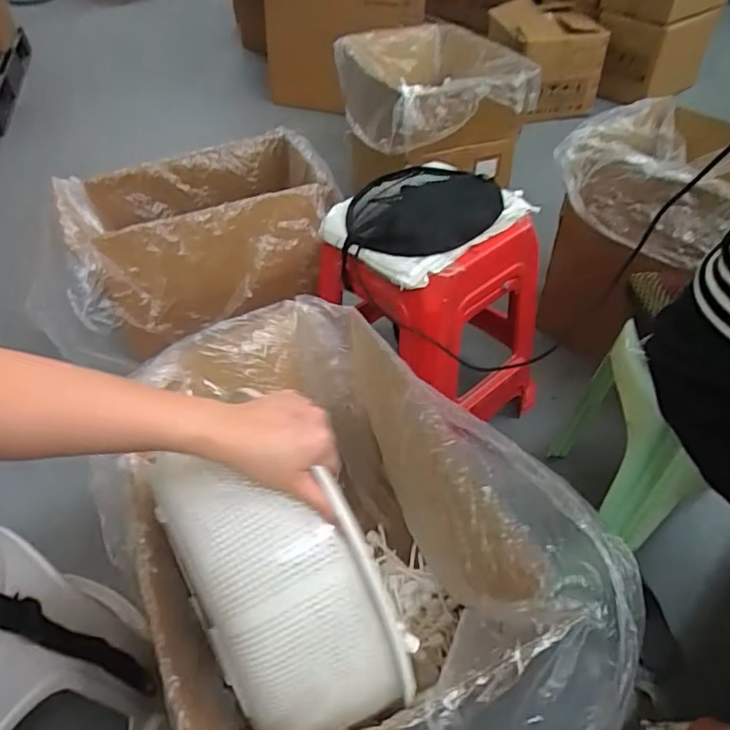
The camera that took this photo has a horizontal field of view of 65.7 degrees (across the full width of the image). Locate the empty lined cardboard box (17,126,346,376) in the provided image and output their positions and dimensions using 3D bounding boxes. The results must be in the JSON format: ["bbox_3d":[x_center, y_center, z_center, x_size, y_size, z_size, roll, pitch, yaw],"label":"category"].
[{"bbox_3d":[-0.310,-0.260,1.088,0.461,0.214,0.342,-17,46,-13],"label":"empty lined cardboard box"}]

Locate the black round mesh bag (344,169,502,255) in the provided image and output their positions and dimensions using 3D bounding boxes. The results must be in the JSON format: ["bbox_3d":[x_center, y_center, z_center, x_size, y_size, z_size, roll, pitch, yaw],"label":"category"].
[{"bbox_3d":[0.097,-0.239,0.908,0.250,0.066,0.192,0,45,3],"label":"black round mesh bag"}]

